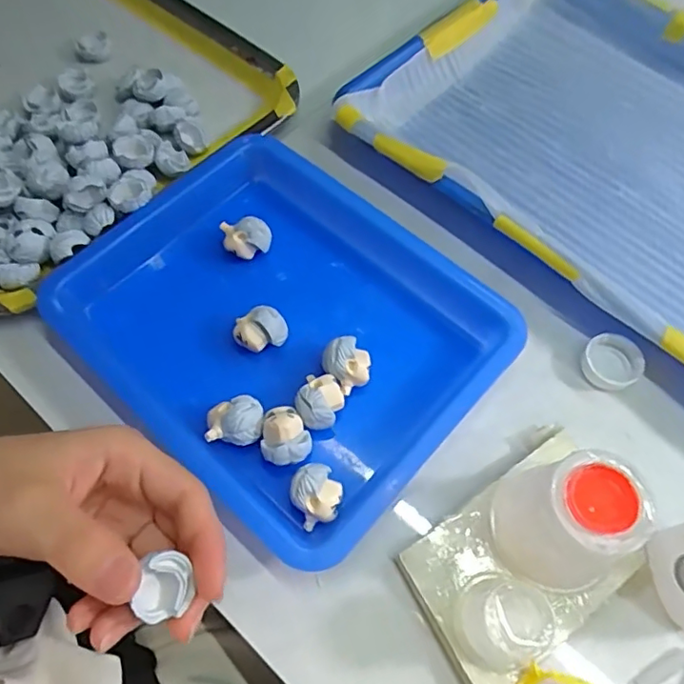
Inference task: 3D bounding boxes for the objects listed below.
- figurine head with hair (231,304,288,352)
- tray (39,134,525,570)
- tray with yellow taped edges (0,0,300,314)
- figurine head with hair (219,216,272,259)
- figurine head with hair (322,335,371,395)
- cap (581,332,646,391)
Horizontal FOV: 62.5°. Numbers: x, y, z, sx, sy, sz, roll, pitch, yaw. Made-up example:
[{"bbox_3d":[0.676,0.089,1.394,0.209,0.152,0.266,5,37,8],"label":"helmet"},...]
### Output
[{"bbox_3d":[-0.044,-0.005,0.307,0.027,0.022,0.020,-24,65,-8],"label":"figurine head with hair"},{"bbox_3d":[-0.034,-0.010,0.311,0.215,0.032,0.174,37,71,19],"label":"tray"},{"bbox_3d":[-0.240,-0.200,0.410,0.361,0.039,0.260,38,70,18],"label":"tray with yellow taped edges"},{"bbox_3d":[-0.056,-0.062,0.335,0.027,0.021,0.018,-19,64,-6],"label":"figurine head with hair"},{"bbox_3d":[0.003,0.013,0.300,0.022,0.026,0.025,-42,69,-16],"label":"figurine head with hair"},{"bbox_3d":[0.148,0.011,0.310,0.029,0.012,0.030,-1,64,3],"label":"cap"}]

